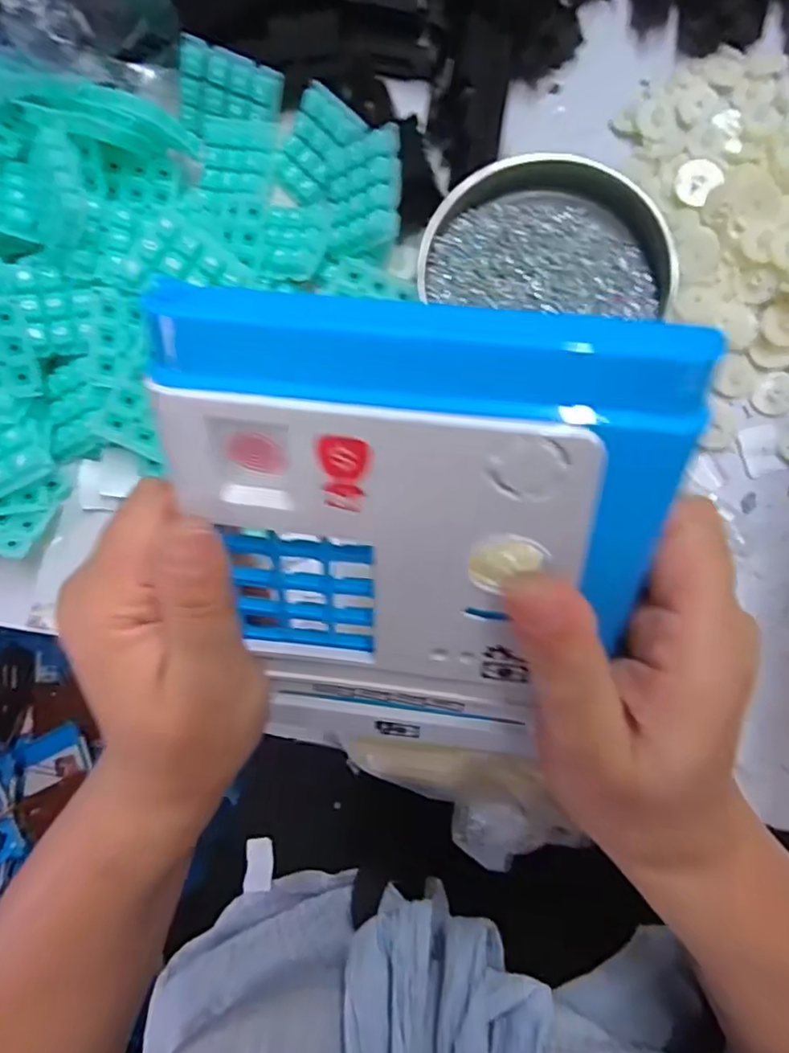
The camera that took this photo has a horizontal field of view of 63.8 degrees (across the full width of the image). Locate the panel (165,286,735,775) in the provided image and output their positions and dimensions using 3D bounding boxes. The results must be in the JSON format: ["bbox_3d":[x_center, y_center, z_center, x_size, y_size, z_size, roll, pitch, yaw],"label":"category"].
[{"bbox_3d":[0.009,0.013,0.192,0.124,0.170,0.026,4,43,7],"label":"panel"}]

